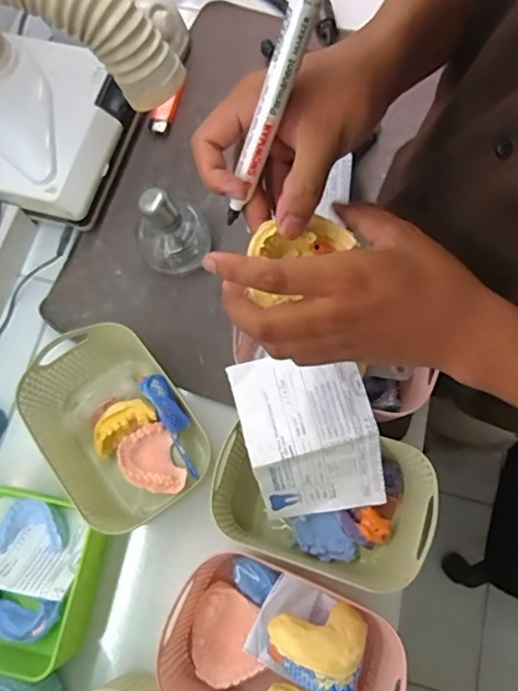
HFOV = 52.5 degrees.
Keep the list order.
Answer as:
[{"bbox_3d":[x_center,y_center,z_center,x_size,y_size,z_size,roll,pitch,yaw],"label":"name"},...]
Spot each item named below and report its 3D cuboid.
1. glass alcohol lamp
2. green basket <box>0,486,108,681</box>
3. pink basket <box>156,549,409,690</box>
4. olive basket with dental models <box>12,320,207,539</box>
[{"bbox_3d":[-0.090,-0.125,0.535,0.075,0.090,0.074,-1,72,3],"label":"glass alcohol lamp"},{"bbox_3d":[-0.212,0.196,0.448,0.147,0.044,0.145,13,73,7],"label":"green basket"},{"bbox_3d":[0.016,0.244,0.418,0.180,0.083,0.131,21,74,9],"label":"pink basket"},{"bbox_3d":[-0.133,0.075,0.481,0.134,0.069,0.171,-34,74,-8],"label":"olive basket with dental models"}]

